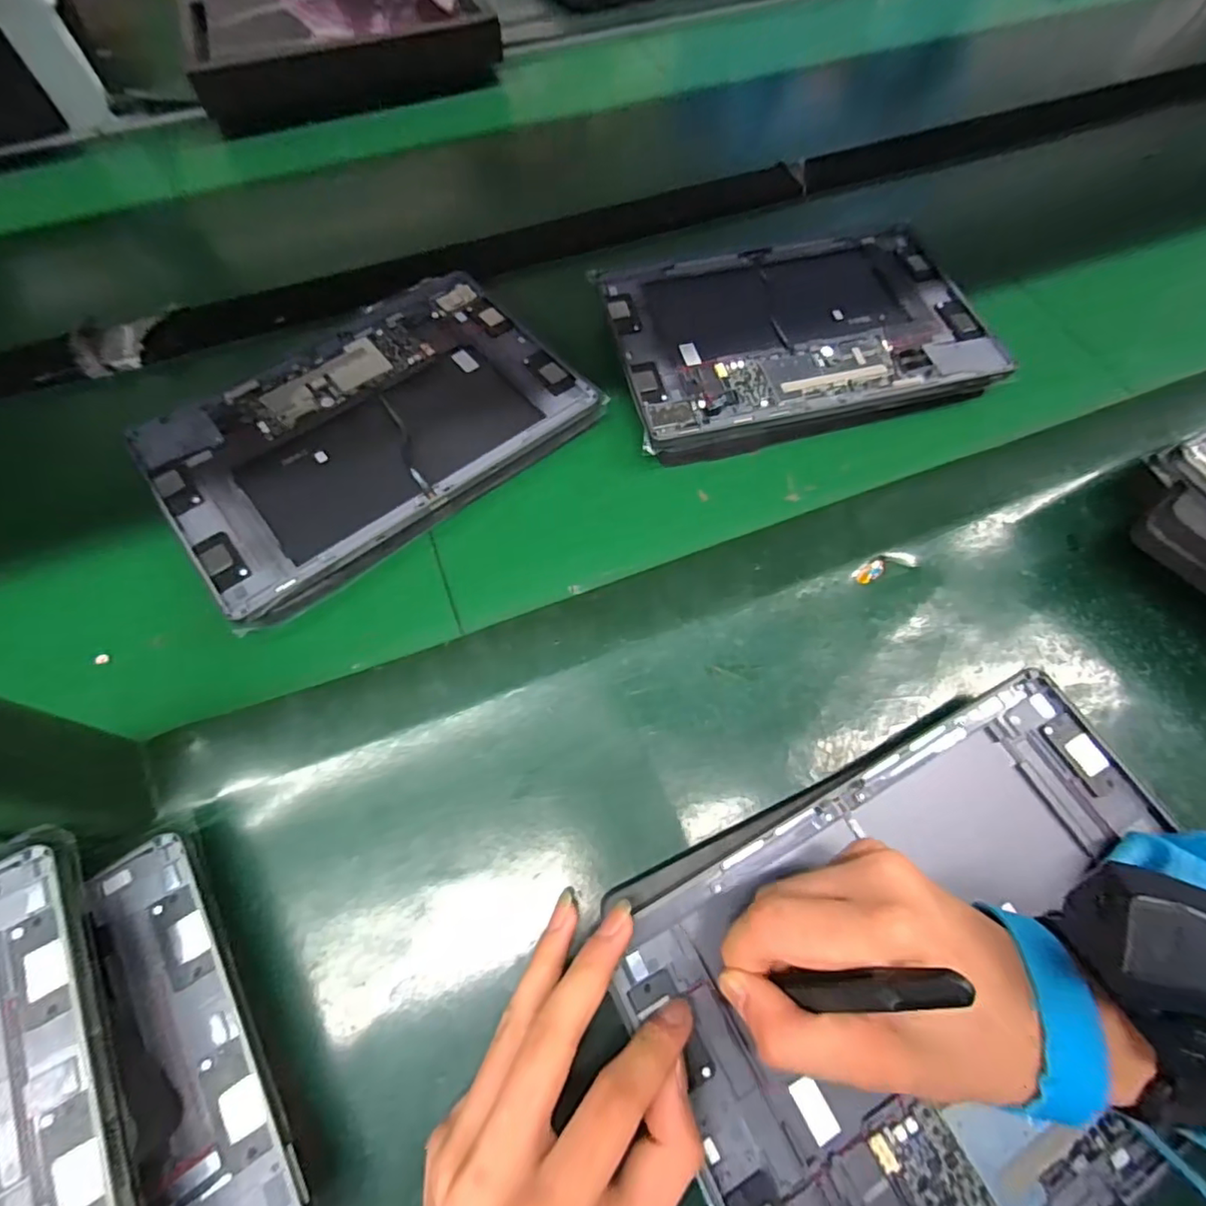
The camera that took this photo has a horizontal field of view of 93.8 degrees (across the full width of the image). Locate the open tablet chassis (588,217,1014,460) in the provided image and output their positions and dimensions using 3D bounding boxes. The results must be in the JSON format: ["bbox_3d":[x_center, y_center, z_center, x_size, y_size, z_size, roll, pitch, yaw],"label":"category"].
[{"bbox_3d":[0.135,-0.195,0.407,0.252,0.015,0.173,-13,65,-5],"label":"open tablet chassis"}]

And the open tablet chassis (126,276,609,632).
[{"bbox_3d":[-0.147,-0.116,0.359,0.253,0.014,0.172,-39,70,-20],"label":"open tablet chassis"}]

